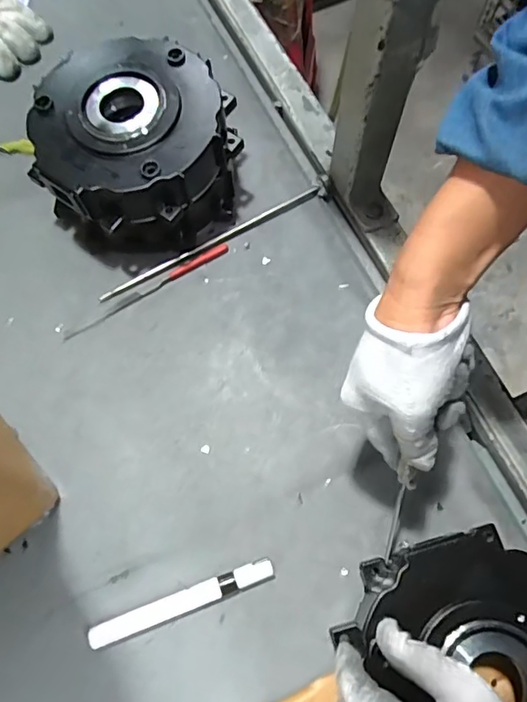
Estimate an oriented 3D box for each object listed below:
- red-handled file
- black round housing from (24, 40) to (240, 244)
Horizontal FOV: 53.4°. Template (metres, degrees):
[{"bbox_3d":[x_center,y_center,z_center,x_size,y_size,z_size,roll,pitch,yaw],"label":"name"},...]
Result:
[{"bbox_3d":[-0.111,-0.059,0.505,0.175,0.004,0.010,-31,72,-10],"label":"red-handled file"},{"bbox_3d":[-0.113,-0.191,0.496,0.166,0.106,0.164,0,69,1],"label":"black round housing"}]

